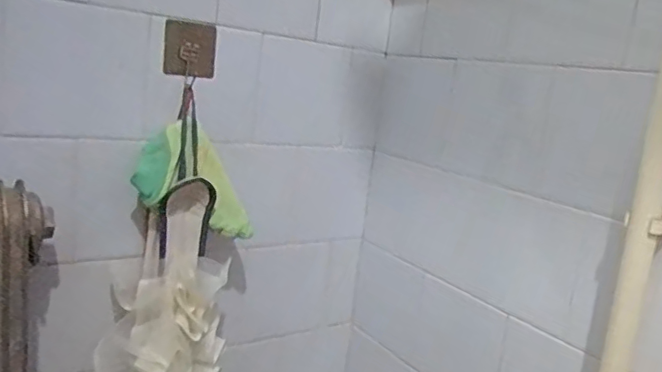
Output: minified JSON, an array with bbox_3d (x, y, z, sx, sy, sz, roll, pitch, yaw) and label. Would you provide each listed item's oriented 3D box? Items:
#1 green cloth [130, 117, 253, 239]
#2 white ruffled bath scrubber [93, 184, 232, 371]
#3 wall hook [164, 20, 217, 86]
[{"bbox_3d":[-0.164,-0.004,0.699,0.141,0.126,0.050,5,12,-10],"label":"green cloth"},{"bbox_3d":[-0.216,0.250,0.722,0.116,0.479,0.097,11,12,22],"label":"white ruffled bath scrubber"},{"bbox_3d":[-0.175,-0.166,0.716,0.069,0.072,0.010,-5,10,-43],"label":"wall hook"}]

